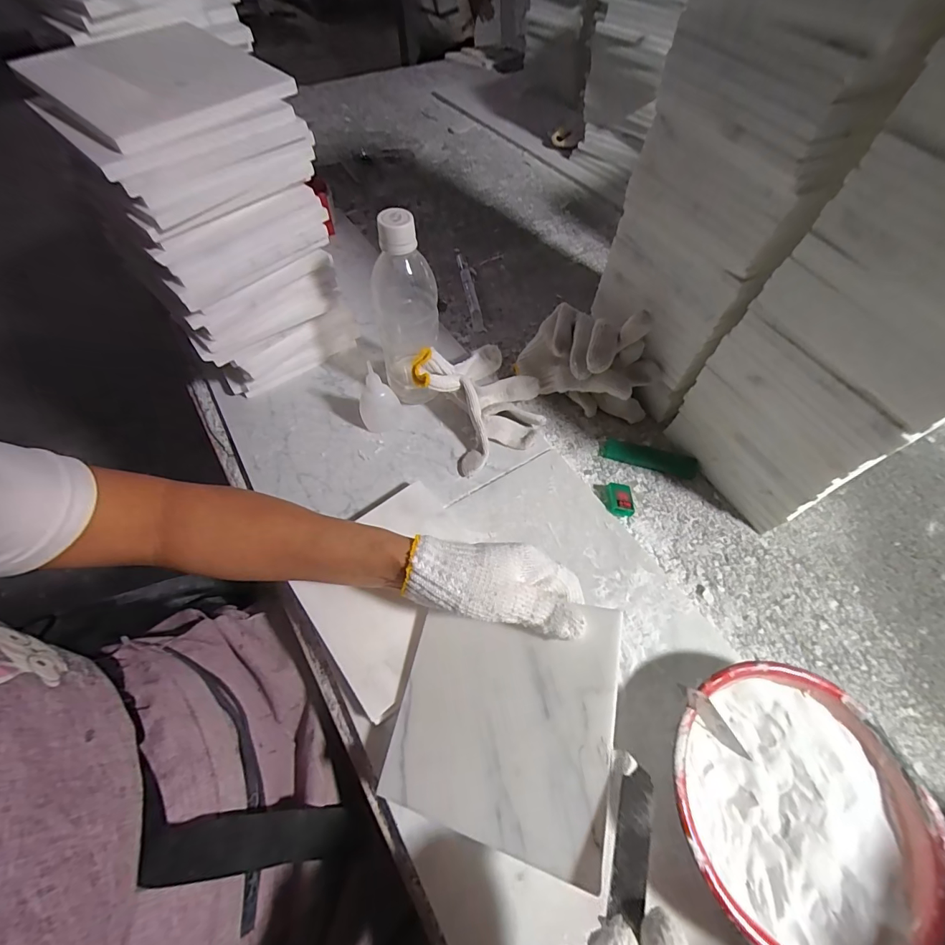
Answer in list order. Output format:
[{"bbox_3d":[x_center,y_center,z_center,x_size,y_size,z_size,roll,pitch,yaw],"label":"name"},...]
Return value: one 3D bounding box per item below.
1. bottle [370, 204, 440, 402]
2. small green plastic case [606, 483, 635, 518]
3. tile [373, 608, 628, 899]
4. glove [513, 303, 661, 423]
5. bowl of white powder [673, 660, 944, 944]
[{"bbox_3d":[-0.070,-0.164,0.443,0.064,0.214,0.060,-8,59,-8],"label":"bottle"},{"bbox_3d":[0.160,0.030,0.451,0.026,0.016,0.038,10,58,1],"label":"small green plastic case"},{"bbox_3d":[0.018,0.165,0.289,0.150,0.007,0.145,1,61,25],"label":"tile"},{"bbox_3d":[0.135,-0.132,0.494,0.109,0.113,0.151,-27,63,-19],"label":"glove"},{"bbox_3d":[0.220,0.234,0.297,0.163,0.056,0.164,0,57,1],"label":"bowl of white powder"}]

